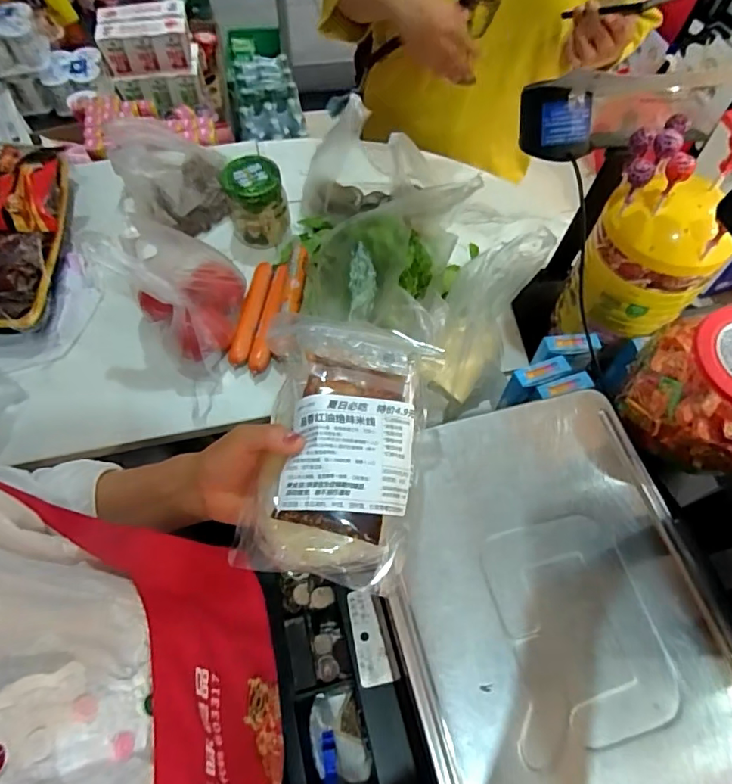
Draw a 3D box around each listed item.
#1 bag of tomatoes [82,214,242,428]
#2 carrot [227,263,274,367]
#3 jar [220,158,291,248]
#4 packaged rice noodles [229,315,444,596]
[{"bbox_3d":[-0.221,-0.115,0.676,0.157,0.197,0.192,-30,68,-15],"label":"bag of tomatoes"},{"bbox_3d":[-0.165,-0.116,0.753,0.028,0.025,0.163,9,63,3],"label":"carrot"},{"bbox_3d":[-0.168,-0.287,0.807,0.088,0.121,0.084,1,63,-1],"label":"jar"},{"bbox_3d":[-0.022,0.029,0.367,0.122,0.031,0.190,10,63,4],"label":"packaged rice noodles"}]

